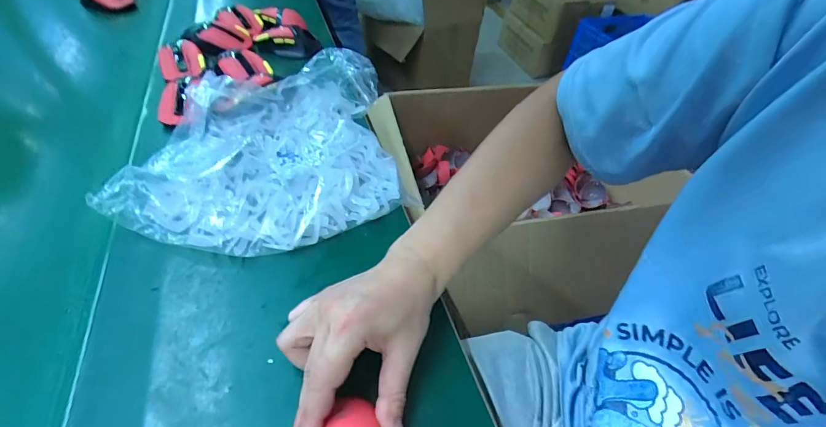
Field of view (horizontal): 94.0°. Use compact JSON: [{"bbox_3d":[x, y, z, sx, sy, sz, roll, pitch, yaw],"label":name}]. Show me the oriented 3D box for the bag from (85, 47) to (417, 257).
[{"bbox_3d":[-0.172,-0.103,0.480,0.292,0.078,0.329,-4,47,-11],"label":"bag"}]

